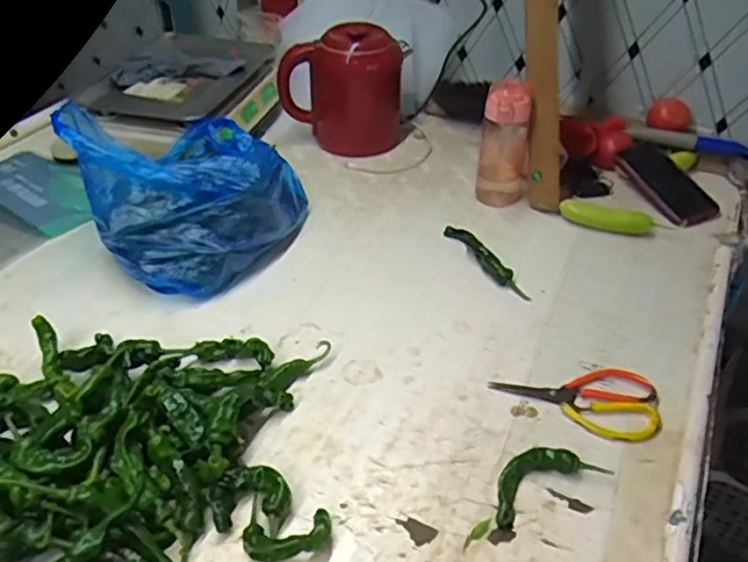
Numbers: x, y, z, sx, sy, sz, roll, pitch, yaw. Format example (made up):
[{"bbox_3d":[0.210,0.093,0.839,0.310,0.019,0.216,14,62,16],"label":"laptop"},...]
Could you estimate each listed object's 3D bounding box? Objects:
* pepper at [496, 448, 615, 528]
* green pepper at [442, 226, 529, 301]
[{"bbox_3d":[0.156,0.184,0.608,0.120,0.019,0.049,-19,42,-20],"label":"pepper"},{"bbox_3d":[0.149,-0.031,0.883,0.027,0.020,0.173,-18,41,-18],"label":"green pepper"}]

